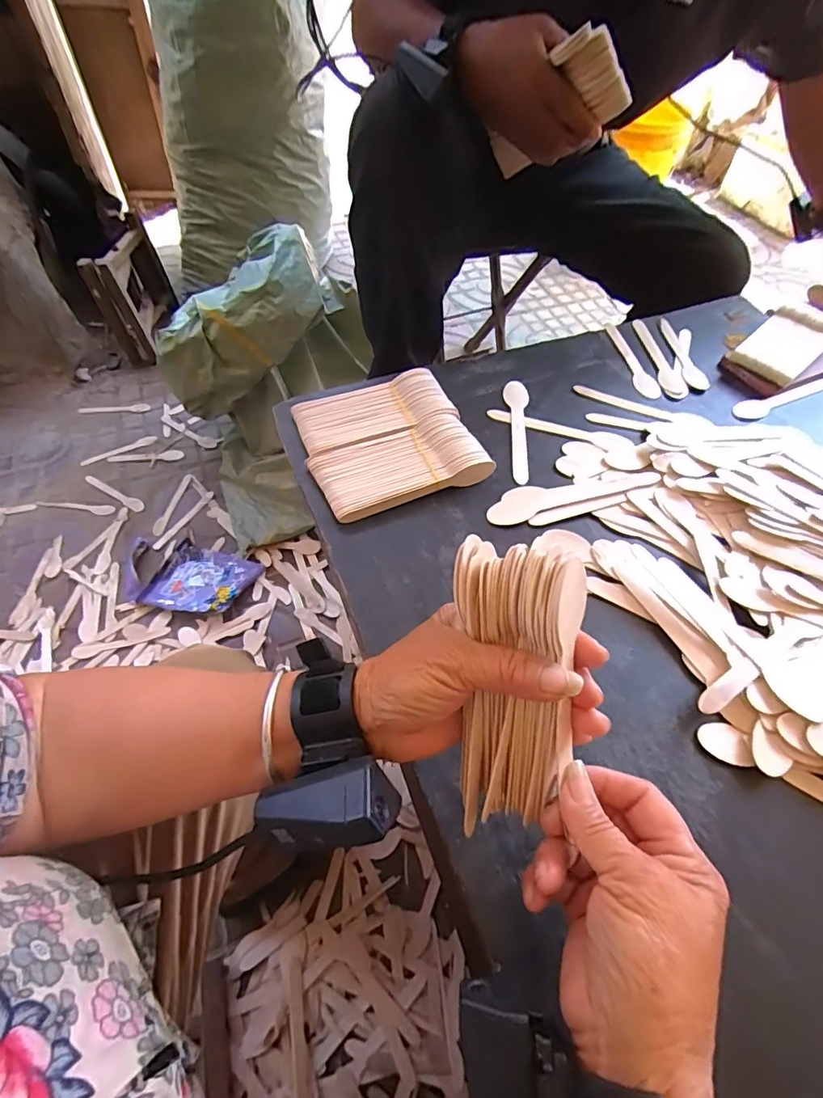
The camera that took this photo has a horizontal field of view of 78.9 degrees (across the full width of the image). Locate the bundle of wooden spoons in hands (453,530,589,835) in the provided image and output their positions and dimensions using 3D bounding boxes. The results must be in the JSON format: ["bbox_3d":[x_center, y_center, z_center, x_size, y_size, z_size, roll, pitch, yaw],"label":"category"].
[{"bbox_3d":[0.056,0.072,0.274,0.057,0.166,0.044,-3,16,-7],"label":"bundle of wooden spoons in hands"}]

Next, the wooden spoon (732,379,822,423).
[{"bbox_3d":[0.451,-0.182,0.600,0.179,0.004,0.028,-20,58,-19],"label":"wooden spoon"}]

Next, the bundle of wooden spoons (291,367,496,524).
[{"bbox_3d":[-0.028,-0.116,0.507,0.157,0.027,0.165,-18,57,-18],"label":"bundle of wooden spoons"}]

